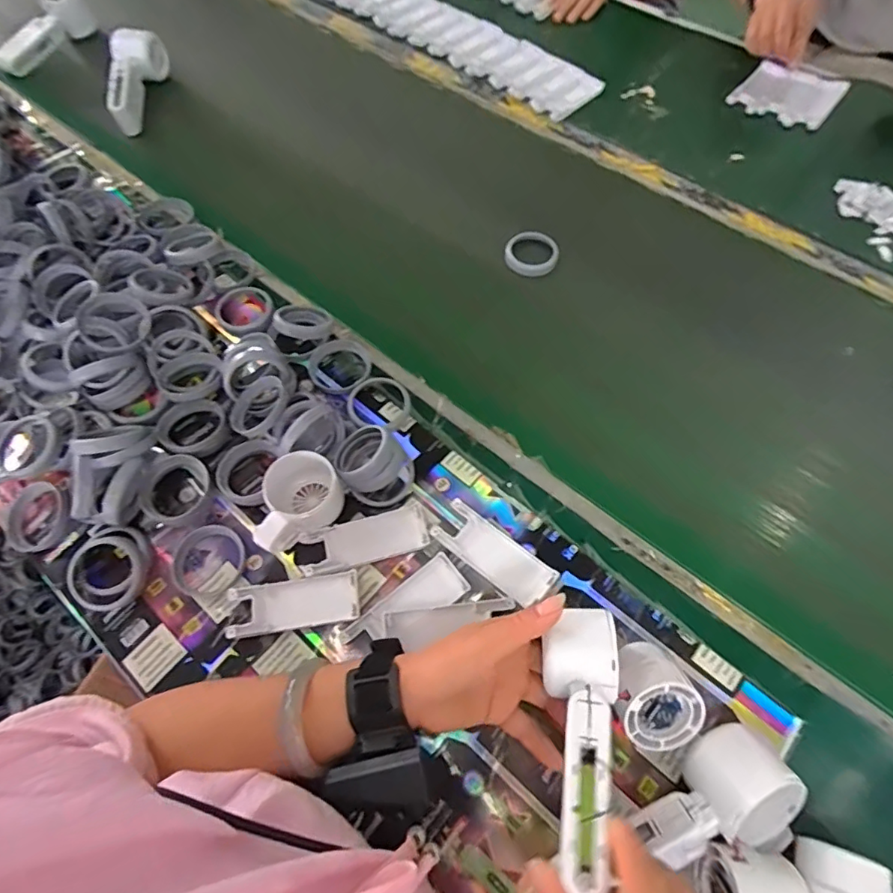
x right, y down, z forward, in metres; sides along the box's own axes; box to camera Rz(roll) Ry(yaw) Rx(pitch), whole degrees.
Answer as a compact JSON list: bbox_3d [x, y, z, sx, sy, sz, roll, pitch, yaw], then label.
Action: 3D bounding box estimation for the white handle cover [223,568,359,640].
[{"bbox_3d":[-0.124,0.128,0.432,0.103,0.012,0.040,-8,65,-3],"label":"white handle cover"}]

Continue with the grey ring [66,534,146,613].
[{"bbox_3d":[-0.287,0.107,0.446,0.063,0.015,0.060,0,65,1],"label":"grey ring"}]

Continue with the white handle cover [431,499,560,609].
[{"bbox_3d":[0.040,0.091,0.443,0.104,0.007,0.040,36,84,9],"label":"white handle cover"}]

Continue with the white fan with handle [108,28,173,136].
[{"bbox_3d":[-0.448,-0.536,0.778,0.067,0.069,0.157,-7,65,-2],"label":"white fan with handle"}]

